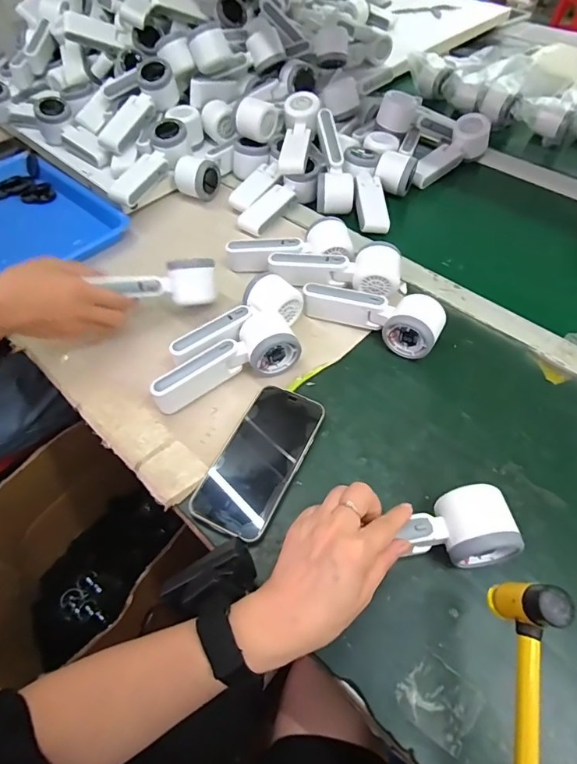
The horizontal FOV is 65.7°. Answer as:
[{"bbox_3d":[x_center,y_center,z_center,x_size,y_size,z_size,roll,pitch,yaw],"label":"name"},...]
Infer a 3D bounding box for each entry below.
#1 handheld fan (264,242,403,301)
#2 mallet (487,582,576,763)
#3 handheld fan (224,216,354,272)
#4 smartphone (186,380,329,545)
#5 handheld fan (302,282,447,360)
[{"bbox_3d":[0.061,-0.150,0.581,0.167,0.045,0.065,12,55,10],"label":"handheld fan"},{"bbox_3d":[0.135,0.222,0.257,0.026,0.053,0.196,11,69,7],"label":"mallet"},{"bbox_3d":[0.003,-0.185,0.611,0.167,0.050,0.068,6,54,6],"label":"handheld fan"},{"bbox_3d":[-0.027,0.074,0.443,0.075,0.010,0.158,22,59,12],"label":"smartphone"},{"bbox_3d":[0.098,-0.084,0.533,0.165,0.048,0.057,20,56,16],"label":"handheld fan"}]

